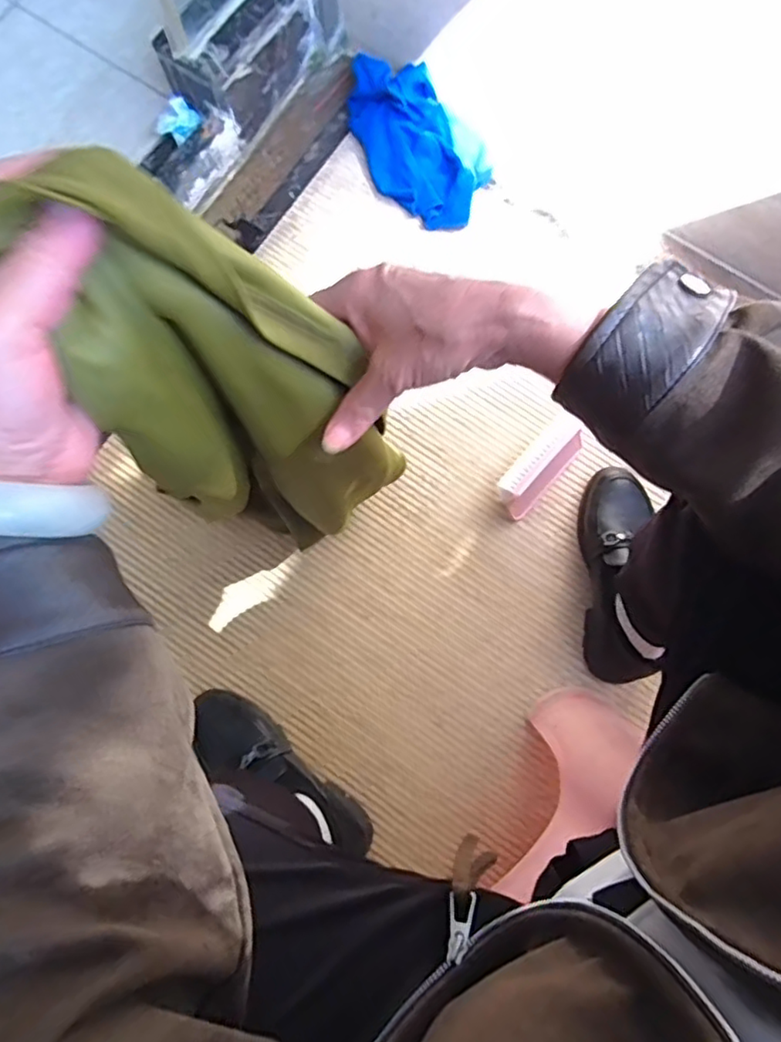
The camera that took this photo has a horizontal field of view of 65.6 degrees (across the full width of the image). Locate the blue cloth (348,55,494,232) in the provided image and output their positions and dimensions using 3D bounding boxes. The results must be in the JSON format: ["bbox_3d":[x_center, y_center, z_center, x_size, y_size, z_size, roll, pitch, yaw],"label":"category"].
[{"bbox_3d":[0.029,-0.520,0.815,0.154,0.060,0.272,-42,83,-6],"label":"blue cloth"}]

